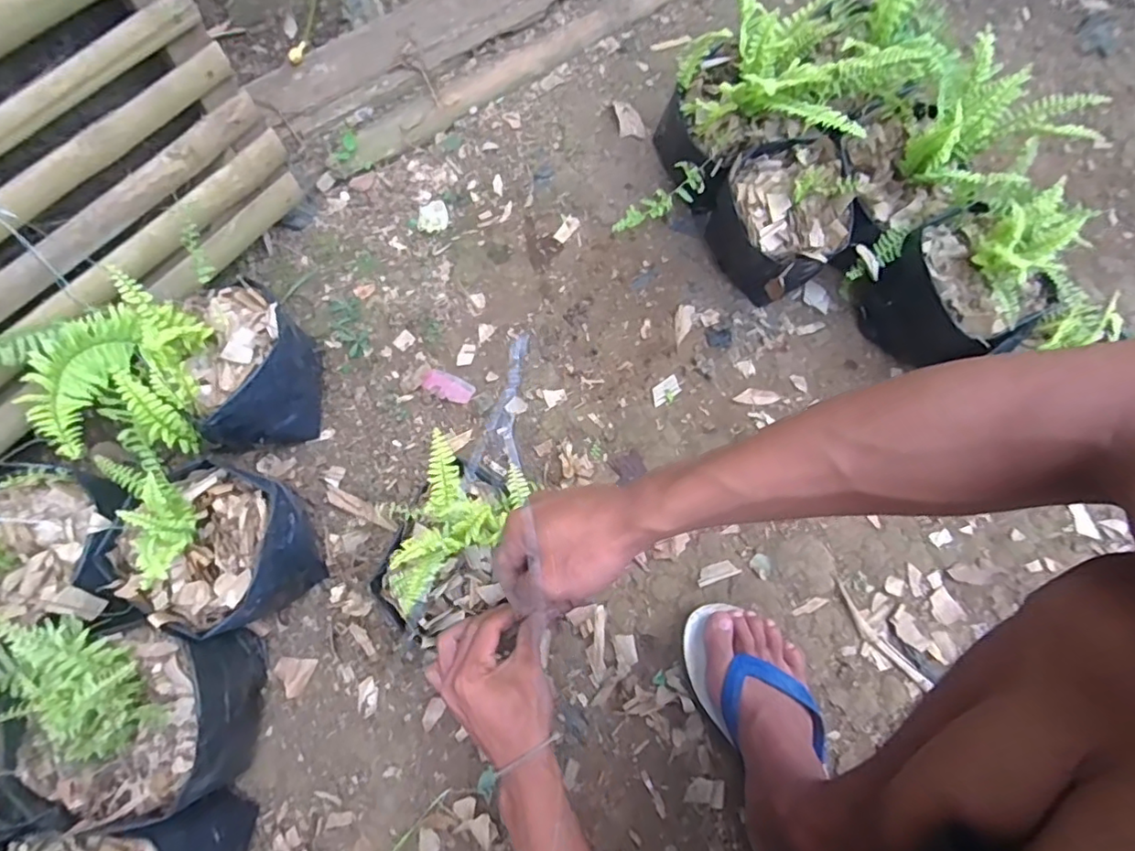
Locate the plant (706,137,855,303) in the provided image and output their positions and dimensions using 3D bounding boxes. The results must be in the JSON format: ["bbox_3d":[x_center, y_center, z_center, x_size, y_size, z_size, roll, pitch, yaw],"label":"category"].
[{"bbox_3d":[0.255,-0.241,0.702,0.137,0.120,0.148,-23,74,-7],"label":"plant"}]

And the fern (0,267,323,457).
[{"bbox_3d":[-0.368,-0.064,0.570,0.174,0.216,0.186,39,76,14],"label":"fern"}]

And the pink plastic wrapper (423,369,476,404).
[{"bbox_3d":[-0.143,-0.047,0.705,0.060,0.005,0.031,25,73,10],"label":"pink plastic wrapper"}]

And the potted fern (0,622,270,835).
[{"bbox_3d":[-0.385,0.255,0.510,0.173,0.176,0.155,-8,70,-1],"label":"potted fern"}]

